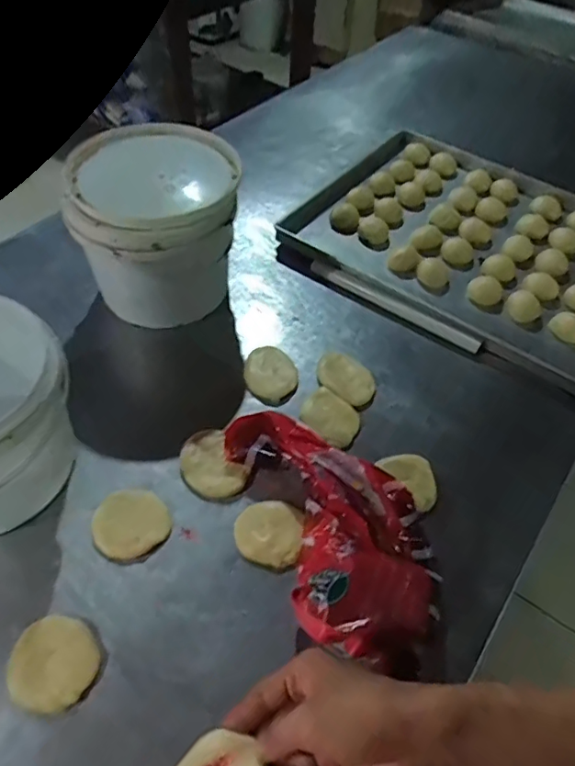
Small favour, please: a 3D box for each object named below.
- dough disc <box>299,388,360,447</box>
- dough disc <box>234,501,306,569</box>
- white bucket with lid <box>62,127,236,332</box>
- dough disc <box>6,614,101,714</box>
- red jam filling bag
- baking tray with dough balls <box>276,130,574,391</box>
[{"bbox_3d":[0.054,0.040,0.665,0.079,0.020,0.071,32,57,20],"label":"dough disc"},{"bbox_3d":[-0.019,0.161,0.575,0.074,0.013,0.071,2,52,-2],"label":"dough disc"},{"bbox_3d":[-0.172,-0.208,0.735,0.194,0.208,0.199,2,52,-2],"label":"white bucket with lid"},{"bbox_3d":[-0.211,0.253,0.477,0.072,0.018,0.073,2,52,-2],"label":"dough disc"},{"bbox_3d":[0.047,0.142,0.552,0.152,0.067,0.301,-17,55,-16],"label":"red jam filling bag"},{"bbox_3d":[0.383,-0.212,0.873,0.736,0.062,0.455,32,57,21],"label":"baking tray with dough balls"}]

